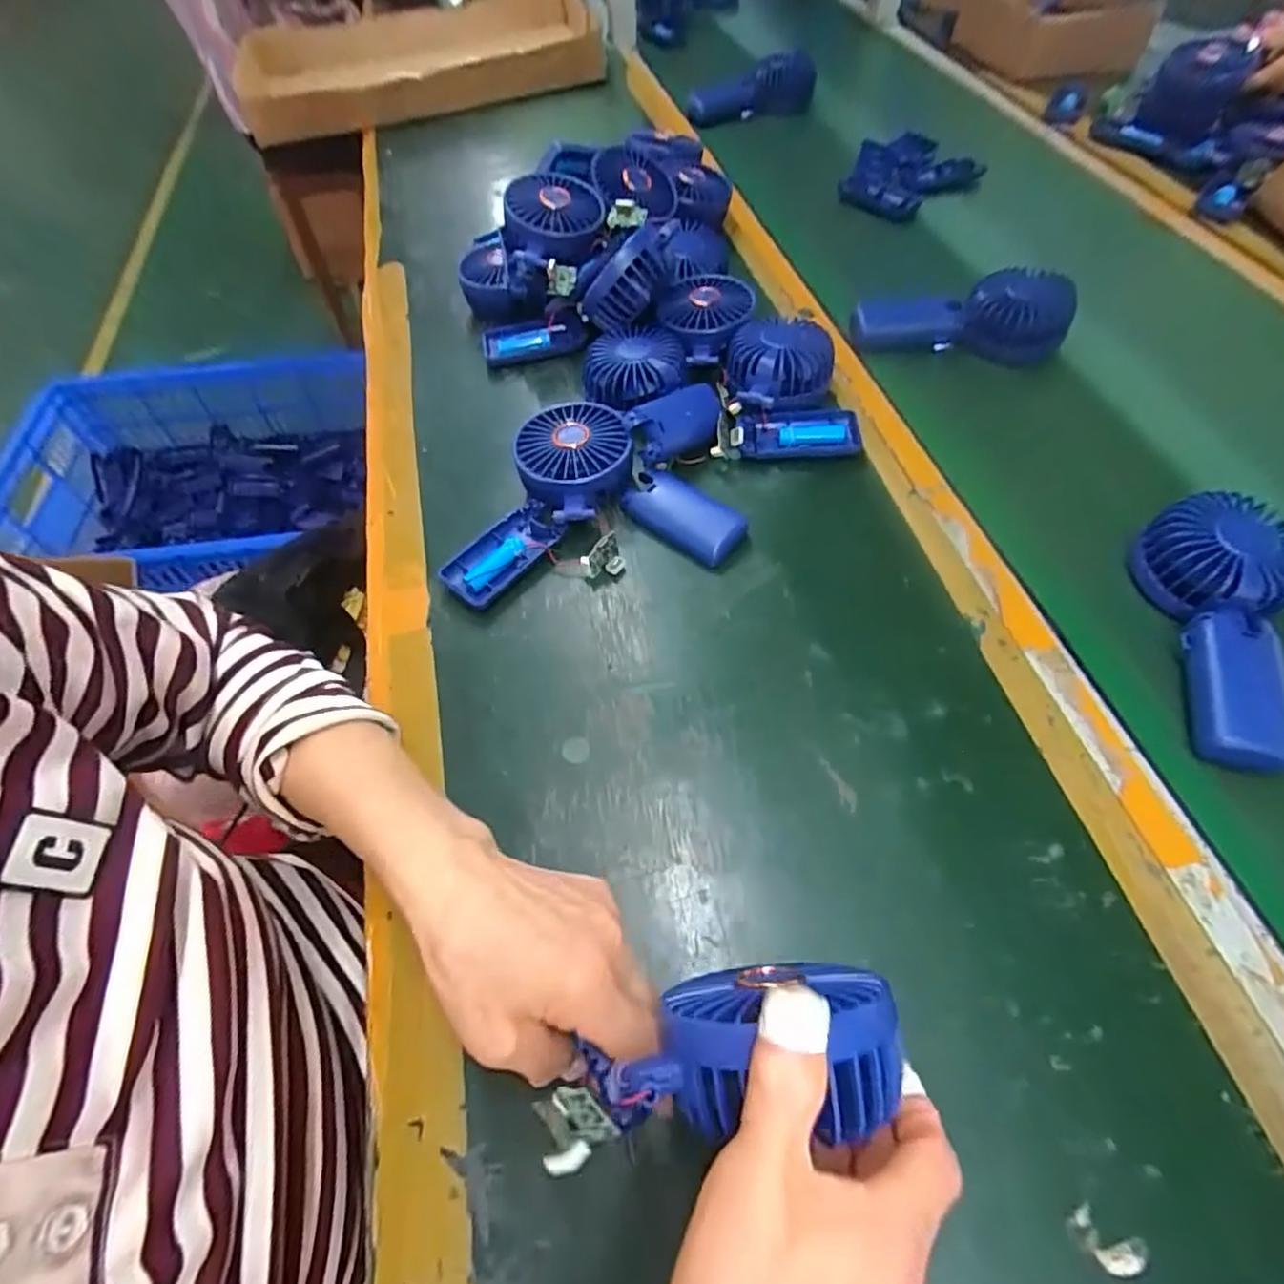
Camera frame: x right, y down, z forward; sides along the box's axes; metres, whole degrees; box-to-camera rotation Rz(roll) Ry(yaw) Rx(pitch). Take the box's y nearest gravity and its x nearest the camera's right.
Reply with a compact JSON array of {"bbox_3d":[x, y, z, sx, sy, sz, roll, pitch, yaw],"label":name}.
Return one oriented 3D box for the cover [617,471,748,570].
[{"bbox_3d":[0.030,-0.092,0.470,0.090,0.019,0.044,37,66,23],"label":"cover"}]

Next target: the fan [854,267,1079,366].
[{"bbox_3d":[0.282,-0.289,0.576,0.177,0.059,0.063,8,58,8],"label":"fan"}]

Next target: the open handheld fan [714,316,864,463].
[{"bbox_3d":[0.117,-0.205,0.514,0.110,0.043,0.132,4,58,5],"label":"open handheld fan"}]

